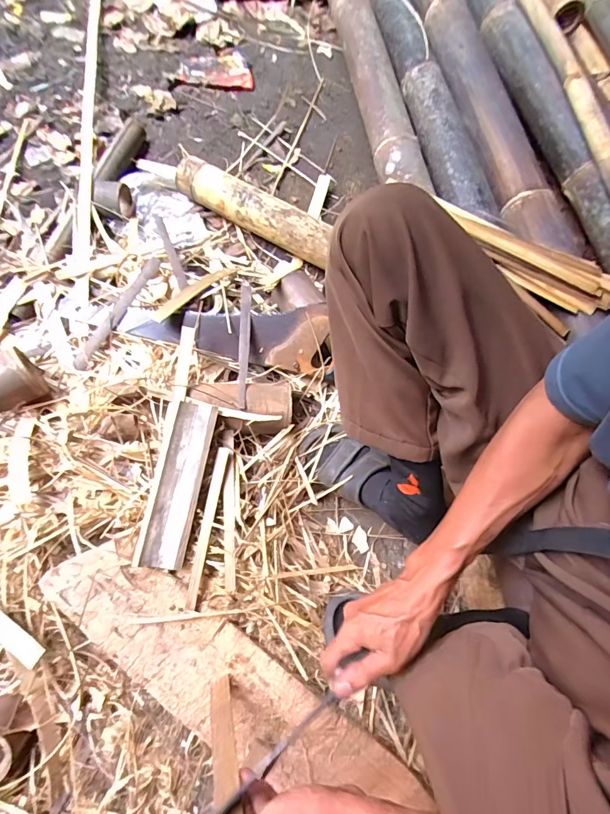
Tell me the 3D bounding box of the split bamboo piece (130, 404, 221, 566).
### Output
[{"bbox_3d":[-0.180,0.107,0.563,0.068,0.034,0.229,7,71,1],"label":"split bamboo piece"}]

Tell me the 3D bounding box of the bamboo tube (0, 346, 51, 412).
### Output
[{"bbox_3d":[-0.456,-0.039,0.613,0.081,0.076,0.091,-39,76,-14],"label":"bamboo tube"}]

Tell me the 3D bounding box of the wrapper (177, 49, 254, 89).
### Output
[{"bbox_3d":[-0.217,-0.856,0.992,0.175,0.010,0.145,5,71,0],"label":"wrapper"}]

